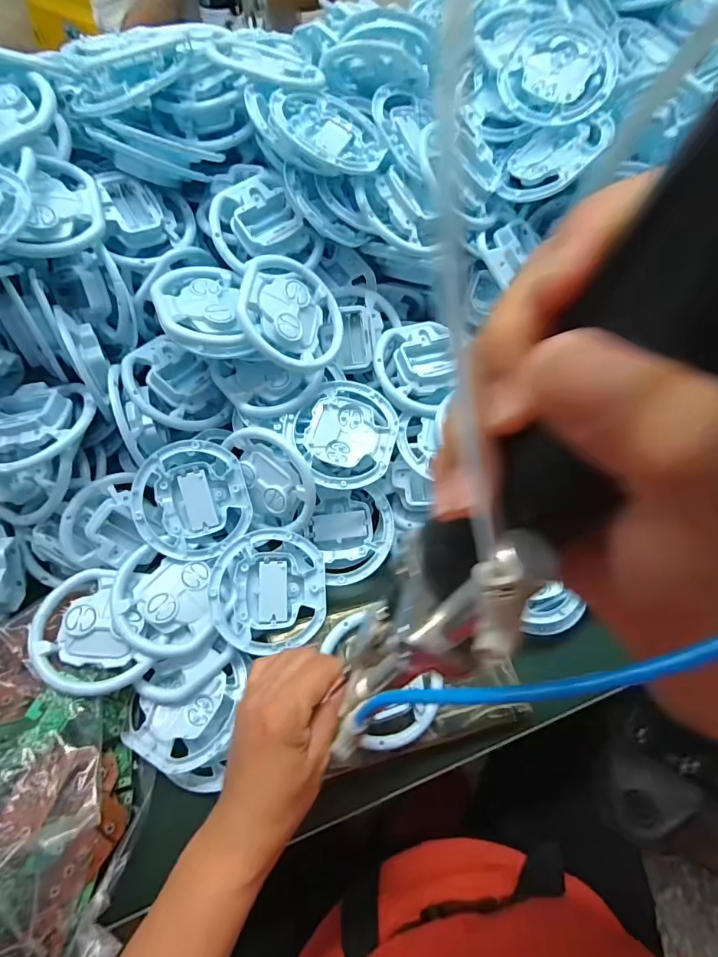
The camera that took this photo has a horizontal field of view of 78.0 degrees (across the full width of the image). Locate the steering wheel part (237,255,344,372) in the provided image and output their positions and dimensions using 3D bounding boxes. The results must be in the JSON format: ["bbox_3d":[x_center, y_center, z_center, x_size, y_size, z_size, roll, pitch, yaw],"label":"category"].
[{"bbox_3d":[-0.056,-0.145,0.393,0.100,0.011,0.097,9,76,-38],"label":"steering wheel part"}]

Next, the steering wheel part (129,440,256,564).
[{"bbox_3d":[-0.150,0.019,0.403,0.099,0.013,0.103,0,90,-6],"label":"steering wheel part"}]

